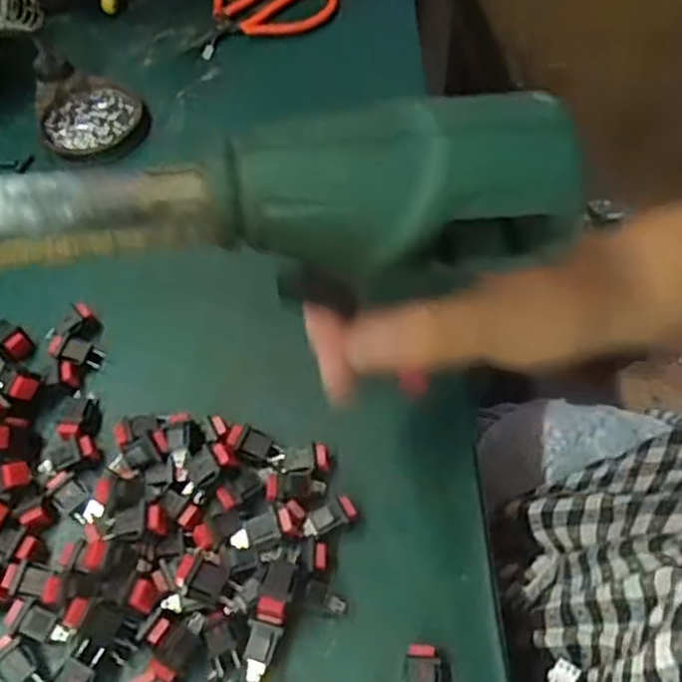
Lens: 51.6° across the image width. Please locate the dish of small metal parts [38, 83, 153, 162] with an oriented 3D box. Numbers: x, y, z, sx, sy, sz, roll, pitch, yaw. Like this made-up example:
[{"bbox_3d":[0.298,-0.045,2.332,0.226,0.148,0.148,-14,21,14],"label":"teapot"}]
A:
[{"bbox_3d":[-0.152,-0.136,0.436,0.062,0.010,0.056,-19,59,-7],"label":"dish of small metal parts"}]

